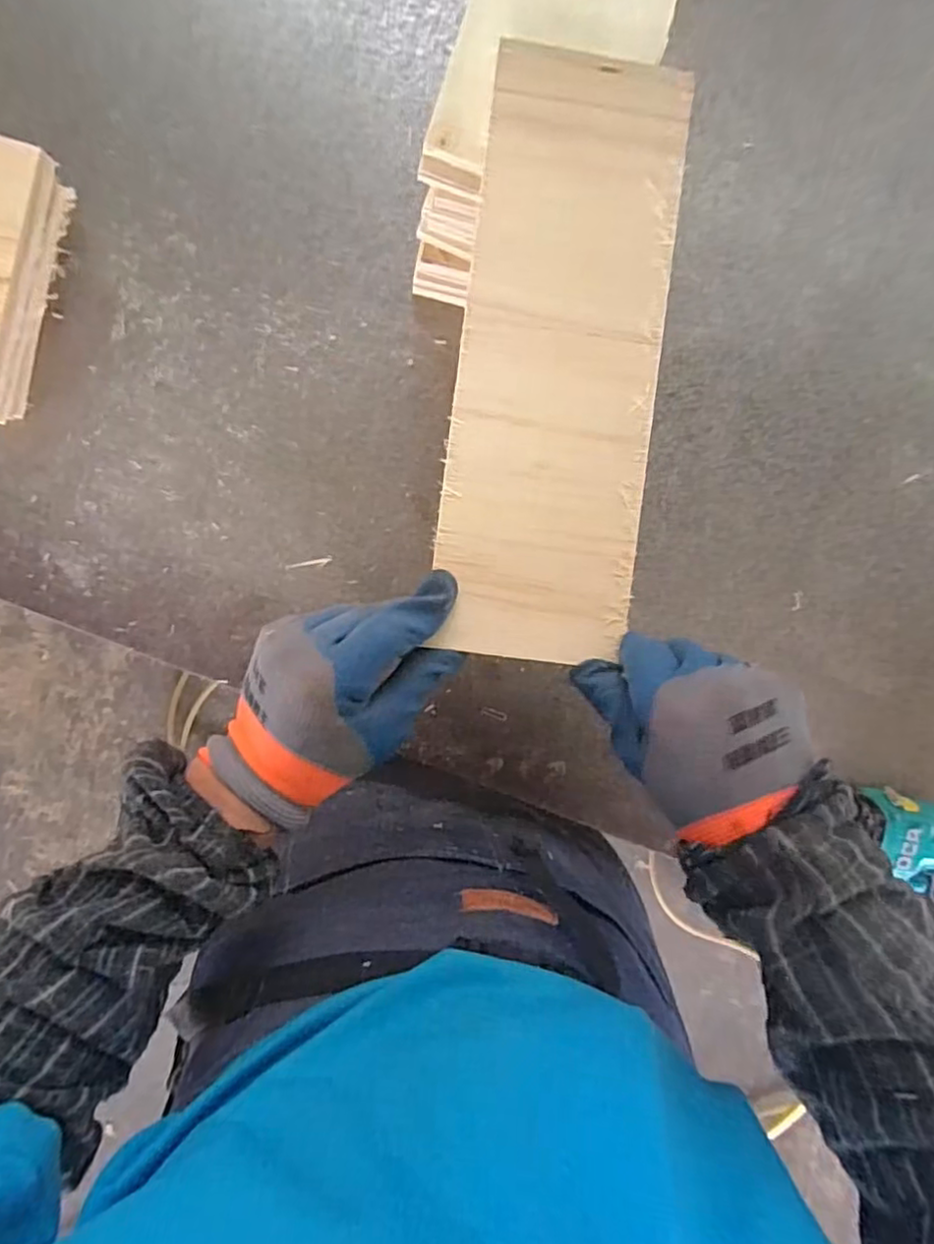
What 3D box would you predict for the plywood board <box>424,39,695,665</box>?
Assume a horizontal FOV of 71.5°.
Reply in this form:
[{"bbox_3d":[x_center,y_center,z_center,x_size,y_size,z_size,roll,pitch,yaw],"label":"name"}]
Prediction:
[{"bbox_3d":[0.054,-0.151,0.372,0.113,0.005,0.339,6,90,-4],"label":"plywood board"}]

